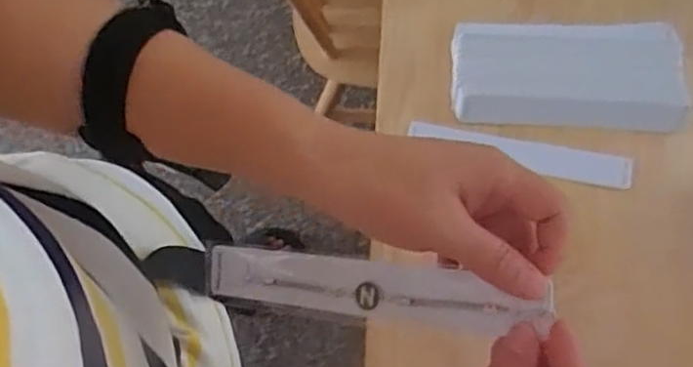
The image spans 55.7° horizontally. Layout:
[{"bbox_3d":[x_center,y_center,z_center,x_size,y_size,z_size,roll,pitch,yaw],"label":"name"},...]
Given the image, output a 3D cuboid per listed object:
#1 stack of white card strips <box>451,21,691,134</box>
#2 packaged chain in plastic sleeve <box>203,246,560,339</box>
[{"bbox_3d":[0.201,-0.102,0.593,0.202,0.031,0.093,3,80,0],"label":"stack of white card strips"},{"bbox_3d":[0.003,0.057,0.356,0.207,0.009,0.034,2,78,32],"label":"packaged chain in plastic sleeve"}]

